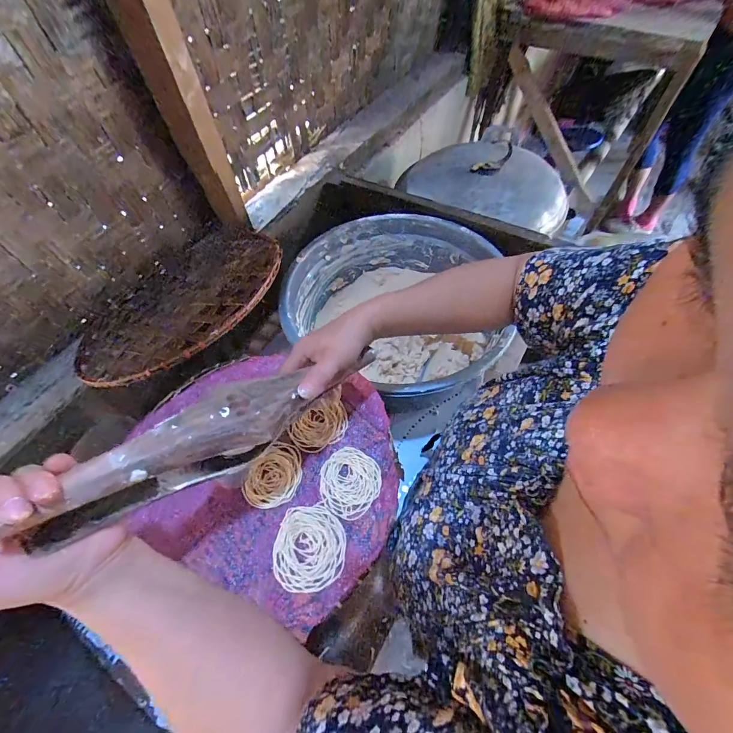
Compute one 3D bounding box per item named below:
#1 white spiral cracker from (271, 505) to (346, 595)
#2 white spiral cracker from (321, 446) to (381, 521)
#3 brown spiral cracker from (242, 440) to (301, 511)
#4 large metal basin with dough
[{"bbox_3d":[-0.062,0.196,0.377,0.075,0.004,0.080,-1,59,2],"label":"white spiral cracker"},{"bbox_3d":[-0.021,0.135,0.410,0.072,0.004,0.073,-1,59,2],"label":"white spiral cracker"},{"bbox_3d":[-0.112,0.130,0.418,0.064,0.004,0.076,11,60,9],"label":"brown spiral cracker"},{"bbox_3d":[0.072,-0.107,0.690,0.401,0.173,0.371,-1,59,2],"label":"large metal basin with dough"}]

